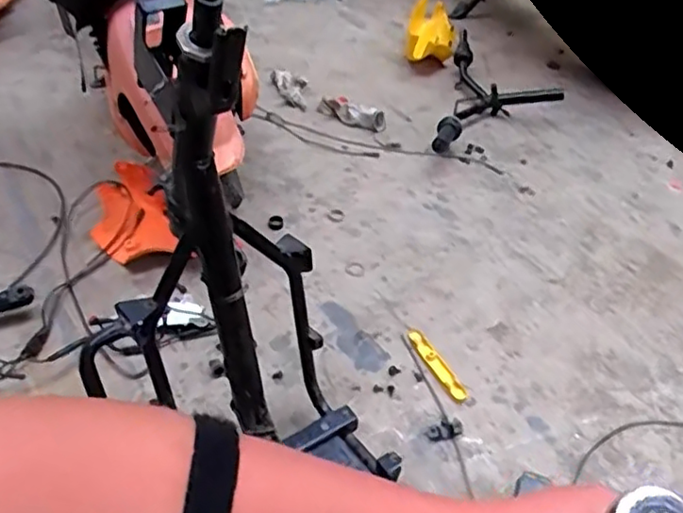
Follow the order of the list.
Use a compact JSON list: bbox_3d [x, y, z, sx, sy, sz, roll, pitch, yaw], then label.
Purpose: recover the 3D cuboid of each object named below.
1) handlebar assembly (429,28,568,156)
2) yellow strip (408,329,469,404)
[{"bbox_3d":[0.399,-0.386,1.601,0.280,0.073,0.585,10,42,9],"label":"handlebar assembly"},{"bbox_3d":[0.153,0.169,1.024,0.030,0.007,0.152,-17,45,-19],"label":"yellow strip"}]

